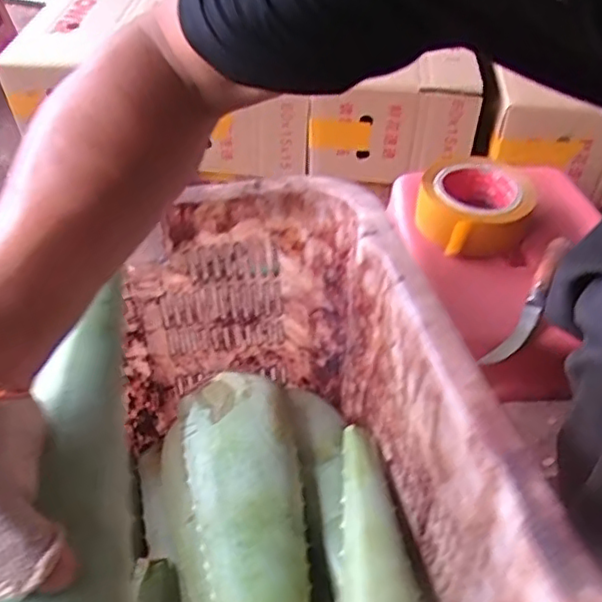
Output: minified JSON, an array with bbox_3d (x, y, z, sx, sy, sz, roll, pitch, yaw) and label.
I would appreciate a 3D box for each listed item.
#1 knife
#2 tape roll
[{"bbox_3d":[0.210,-0.003,0.574,0.024,0.025,0.179,24,46,25],"label":"knife"},{"bbox_3d":[0.181,-0.100,0.669,0.108,0.057,0.109,0,40,0],"label":"tape roll"}]

